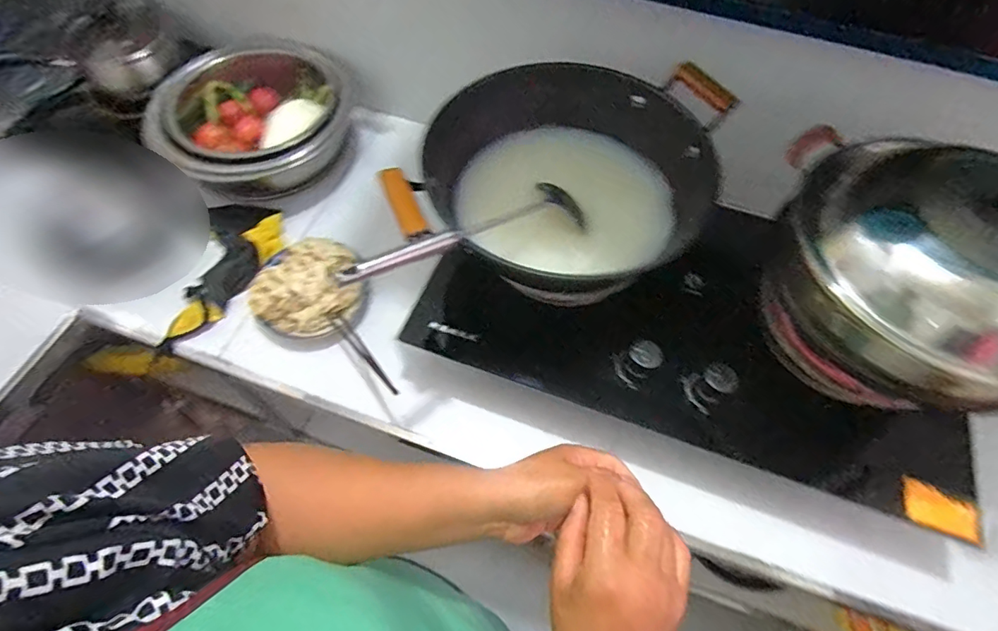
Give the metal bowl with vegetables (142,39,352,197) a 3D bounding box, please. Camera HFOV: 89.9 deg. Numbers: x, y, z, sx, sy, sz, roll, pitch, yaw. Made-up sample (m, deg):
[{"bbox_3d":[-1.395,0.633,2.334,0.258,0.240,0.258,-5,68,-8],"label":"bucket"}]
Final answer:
[{"bbox_3d":[-0.448,-0.358,0.927,0.344,0.101,0.330,40,68,21],"label":"metal bowl with vegetables"}]

